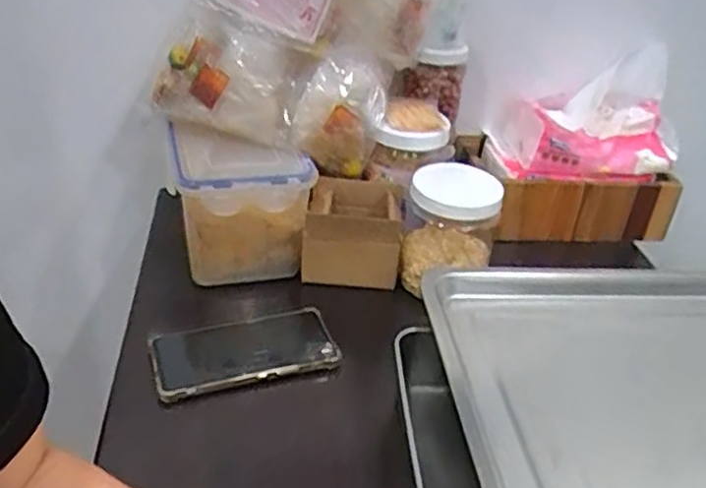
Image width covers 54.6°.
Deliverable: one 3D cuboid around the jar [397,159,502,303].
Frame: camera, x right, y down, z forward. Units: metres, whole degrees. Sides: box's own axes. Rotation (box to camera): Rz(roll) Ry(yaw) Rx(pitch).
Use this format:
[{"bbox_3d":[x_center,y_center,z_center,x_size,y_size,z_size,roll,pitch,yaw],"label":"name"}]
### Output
[{"bbox_3d":[0.101,-0.018,0.726,0.091,0.113,0.090,10,33,6],"label":"jar"}]

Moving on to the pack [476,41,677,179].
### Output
[{"bbox_3d":[0.281,-0.161,0.846,0.220,0.129,0.147,-3,34,-13],"label":"pack"}]

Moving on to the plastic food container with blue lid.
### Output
[{"bbox_3d":[-0.119,-0.044,0.723,0.141,0.124,0.120,-4,34,-14],"label":"plastic food container with blue lid"}]

